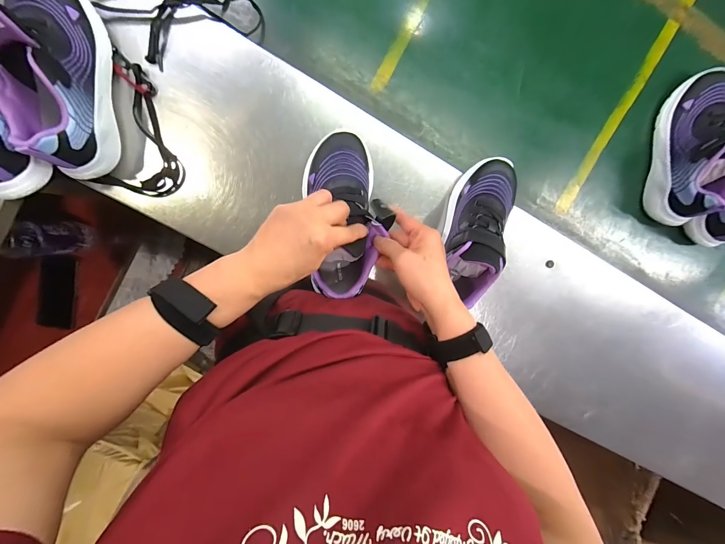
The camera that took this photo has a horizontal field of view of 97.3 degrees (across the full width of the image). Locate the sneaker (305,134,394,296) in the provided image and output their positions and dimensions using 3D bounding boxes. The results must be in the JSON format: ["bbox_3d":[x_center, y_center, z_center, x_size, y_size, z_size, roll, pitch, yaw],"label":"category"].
[{"bbox_3d":[-0.023,-0.071,0.392,0.092,0.082,0.197,0,96,-5],"label":"sneaker"}]

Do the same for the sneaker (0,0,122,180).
[{"bbox_3d":[-0.347,-0.220,0.340,0.084,0.139,0.210,-2,98,-5],"label":"sneaker"}]

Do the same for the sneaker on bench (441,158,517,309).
[{"bbox_3d":[0.153,-0.057,0.432,0.080,0.091,0.194,11,84,-6],"label":"sneaker on bench"}]

